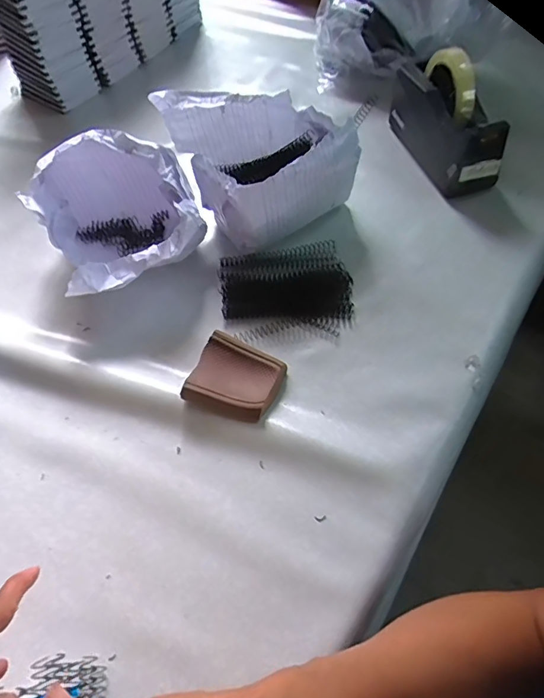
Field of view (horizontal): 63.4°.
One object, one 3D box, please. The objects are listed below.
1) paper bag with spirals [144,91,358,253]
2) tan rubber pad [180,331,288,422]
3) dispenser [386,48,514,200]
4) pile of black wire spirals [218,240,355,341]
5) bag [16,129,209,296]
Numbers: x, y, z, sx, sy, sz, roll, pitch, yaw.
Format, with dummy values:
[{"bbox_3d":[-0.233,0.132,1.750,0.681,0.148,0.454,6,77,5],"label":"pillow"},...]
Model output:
[{"bbox_3d":[-0.013,-0.243,0.573,0.175,0.133,0.189,-32,60,-16],"label":"paper bag with spirals"},{"bbox_3d":[-0.036,0.030,0.466,0.089,0.028,0.084,14,59,13],"label":"tan rubber pad"},{"bbox_3d":[0.237,-0.314,0.601,0.080,0.124,0.193,-15,57,-6],"label":"dispenser"},{"bbox_3d":[0.016,-0.074,0.534,0.152,0.024,0.126,-10,57,-2],"label":"pile of black wire spirals"},{"bbox_3d":[-0.187,-0.165,0.543,0.175,0.130,0.207,-20,58,-9],"label":"bag"}]

